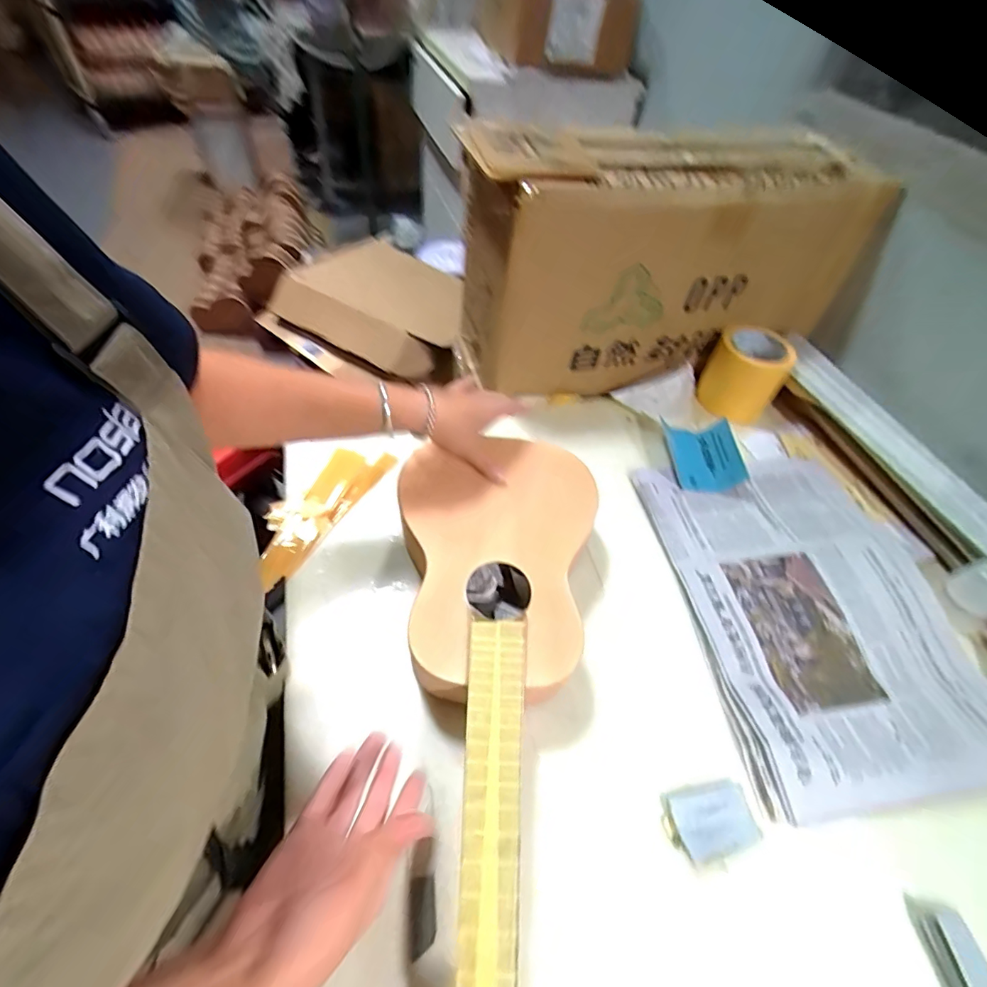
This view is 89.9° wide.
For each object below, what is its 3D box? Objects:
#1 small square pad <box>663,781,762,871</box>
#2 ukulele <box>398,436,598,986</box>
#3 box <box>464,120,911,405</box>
[{"bbox_3d":[0.178,0.269,0.402,0.073,0.008,0.054,-5,52,-8],"label":"small square pad"},{"bbox_3d":[-0.006,0.181,0.401,0.186,0.054,0.580,5,55,-1],"label":"ukulele"},{"bbox_3d":[0.239,-0.317,0.697,0.515,0.279,0.226,-9,53,-11],"label":"box"}]

